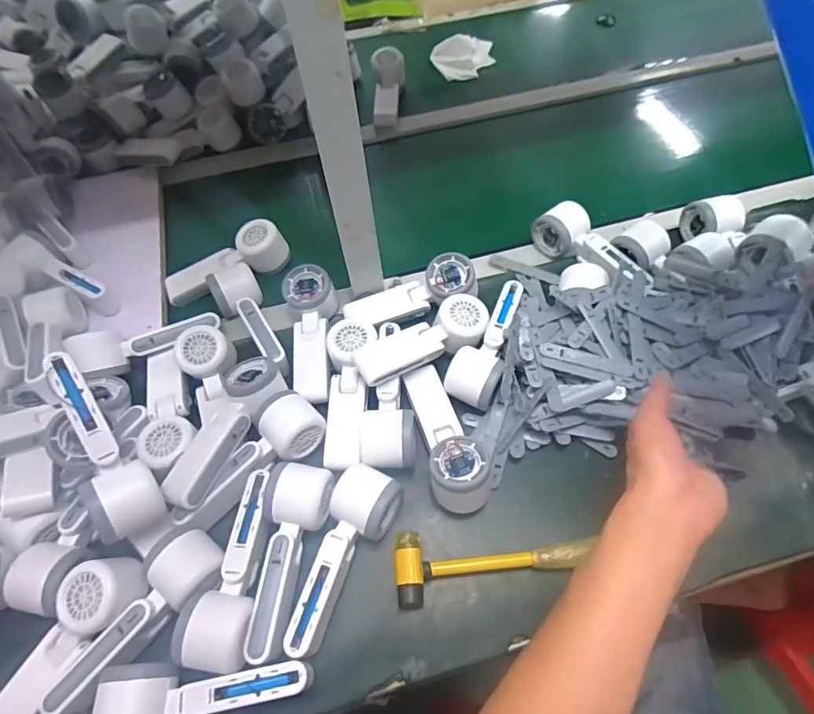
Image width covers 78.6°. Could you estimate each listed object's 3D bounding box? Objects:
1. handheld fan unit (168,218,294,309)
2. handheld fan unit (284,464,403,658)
[{"bbox_3d":[-0.244,-0.127,0.663,0.171,0.048,0.064,-25,59,2],"label":"handheld fan unit"},{"bbox_3d":[-0.065,0.181,0.459,0.057,0.047,0.167,22,61,16],"label":"handheld fan unit"}]

